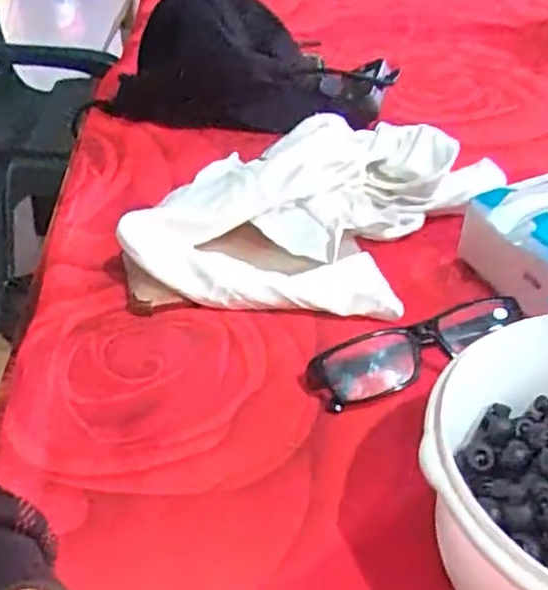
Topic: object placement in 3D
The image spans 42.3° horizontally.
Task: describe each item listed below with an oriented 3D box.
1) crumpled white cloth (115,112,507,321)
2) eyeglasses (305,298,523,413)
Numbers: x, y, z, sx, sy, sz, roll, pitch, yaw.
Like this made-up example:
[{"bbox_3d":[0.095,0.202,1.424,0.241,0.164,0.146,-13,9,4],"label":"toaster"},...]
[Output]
[{"bbox_3d":[0.033,-0.063,0.514,0.218,0.063,0.207,13,38,16],"label":"crumpled white cloth"},{"bbox_3d":[0.083,0.030,0.417,0.132,0.032,0.038,-17,40,-22],"label":"eyeglasses"}]

